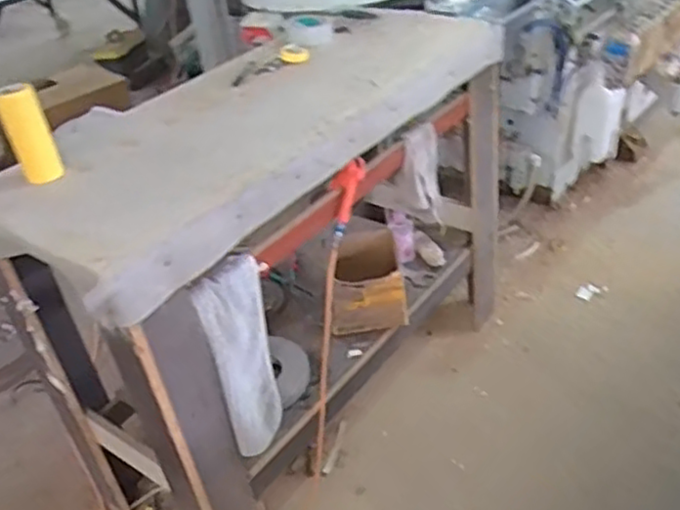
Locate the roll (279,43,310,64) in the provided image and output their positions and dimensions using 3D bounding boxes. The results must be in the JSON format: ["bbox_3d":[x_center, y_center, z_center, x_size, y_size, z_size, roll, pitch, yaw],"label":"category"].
[{"bbox_3d":[-0.111,-0.491,1.688,0.075,0.022,0.080,-4,34,3],"label":"roll"}]

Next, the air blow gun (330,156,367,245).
[{"bbox_3d":[0.011,-0.113,1.445,0.024,0.181,0.102,21,16,33],"label":"air blow gun"}]

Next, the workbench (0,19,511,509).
[{"bbox_3d":[-0.114,0.021,1.794,0.594,1.017,1.294,20,42,33],"label":"workbench"}]

